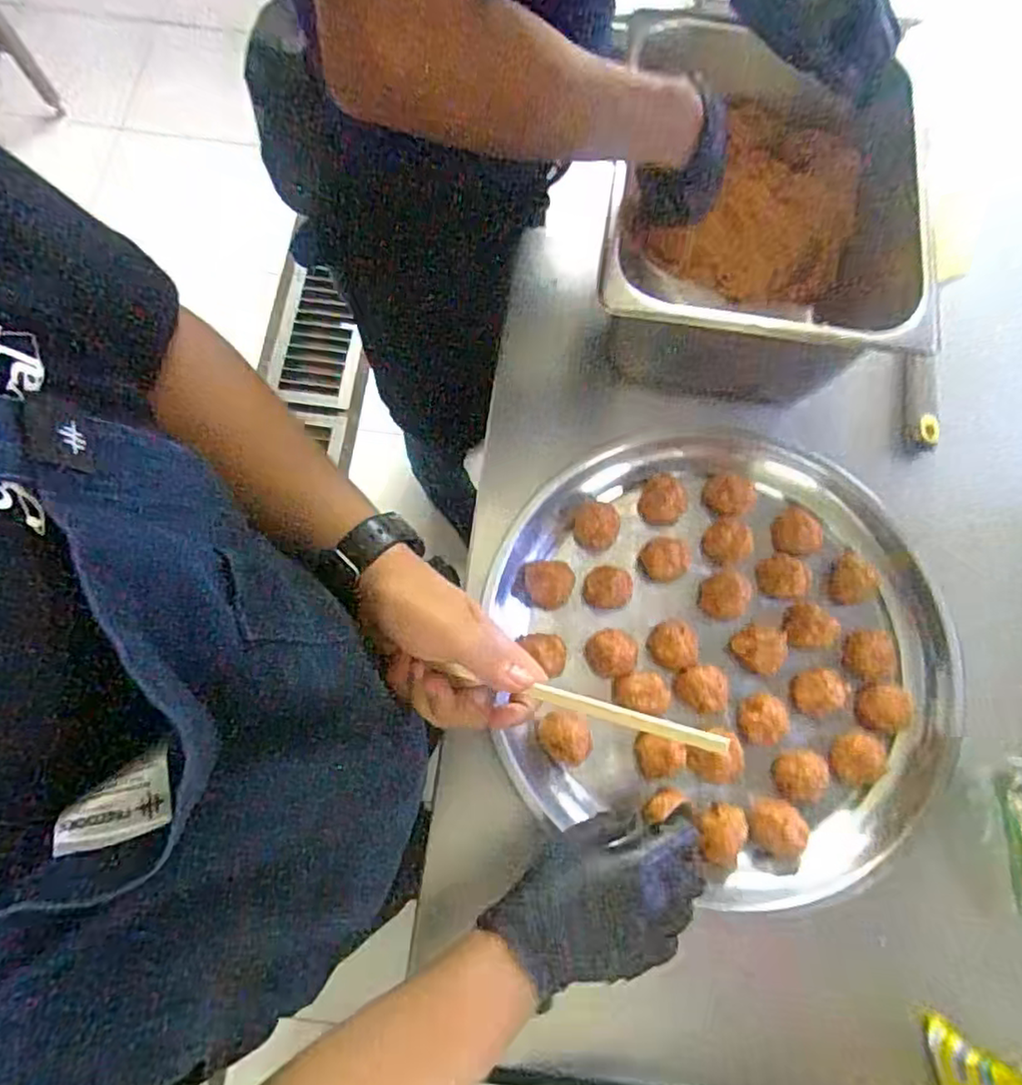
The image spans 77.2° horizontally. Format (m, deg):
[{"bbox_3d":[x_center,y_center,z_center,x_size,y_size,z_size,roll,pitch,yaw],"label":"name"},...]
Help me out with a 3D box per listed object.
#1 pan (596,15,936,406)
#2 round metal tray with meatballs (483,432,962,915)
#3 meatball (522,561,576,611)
[{"bbox_3d":[0.231,-0.284,0.591,0.278,0.152,0.324,12,74,2],"label":"pan"},{"bbox_3d":[0.180,0.094,0.545,0.367,0.052,0.367,0,74,-2],"label":"round metal tray with meatballs"},{"bbox_3d":[0.031,0.037,0.562,0.047,0.036,0.044,0,74,-2],"label":"meatball"}]

